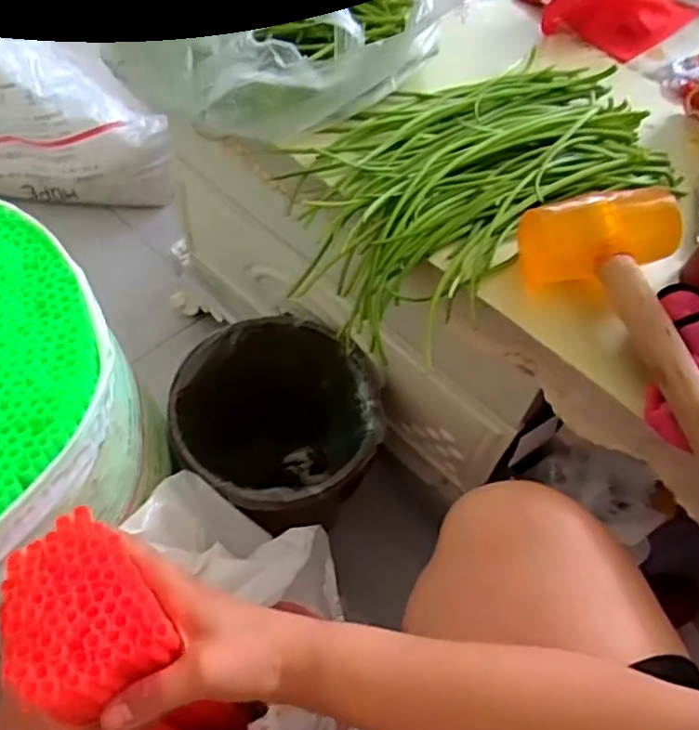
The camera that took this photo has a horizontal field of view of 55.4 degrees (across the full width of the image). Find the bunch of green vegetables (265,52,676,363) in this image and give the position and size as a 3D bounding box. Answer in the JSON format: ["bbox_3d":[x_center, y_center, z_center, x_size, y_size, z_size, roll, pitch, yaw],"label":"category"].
[{"bbox_3d":[0.118,-0.177,0.630,0.374,0.086,0.245,-31,63,-24],"label":"bunch of green vegetables"}]

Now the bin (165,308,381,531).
[{"bbox_3d":[-0.086,0.094,0.799,0.228,0.200,0.225,3,55,-4],"label":"bin"}]

